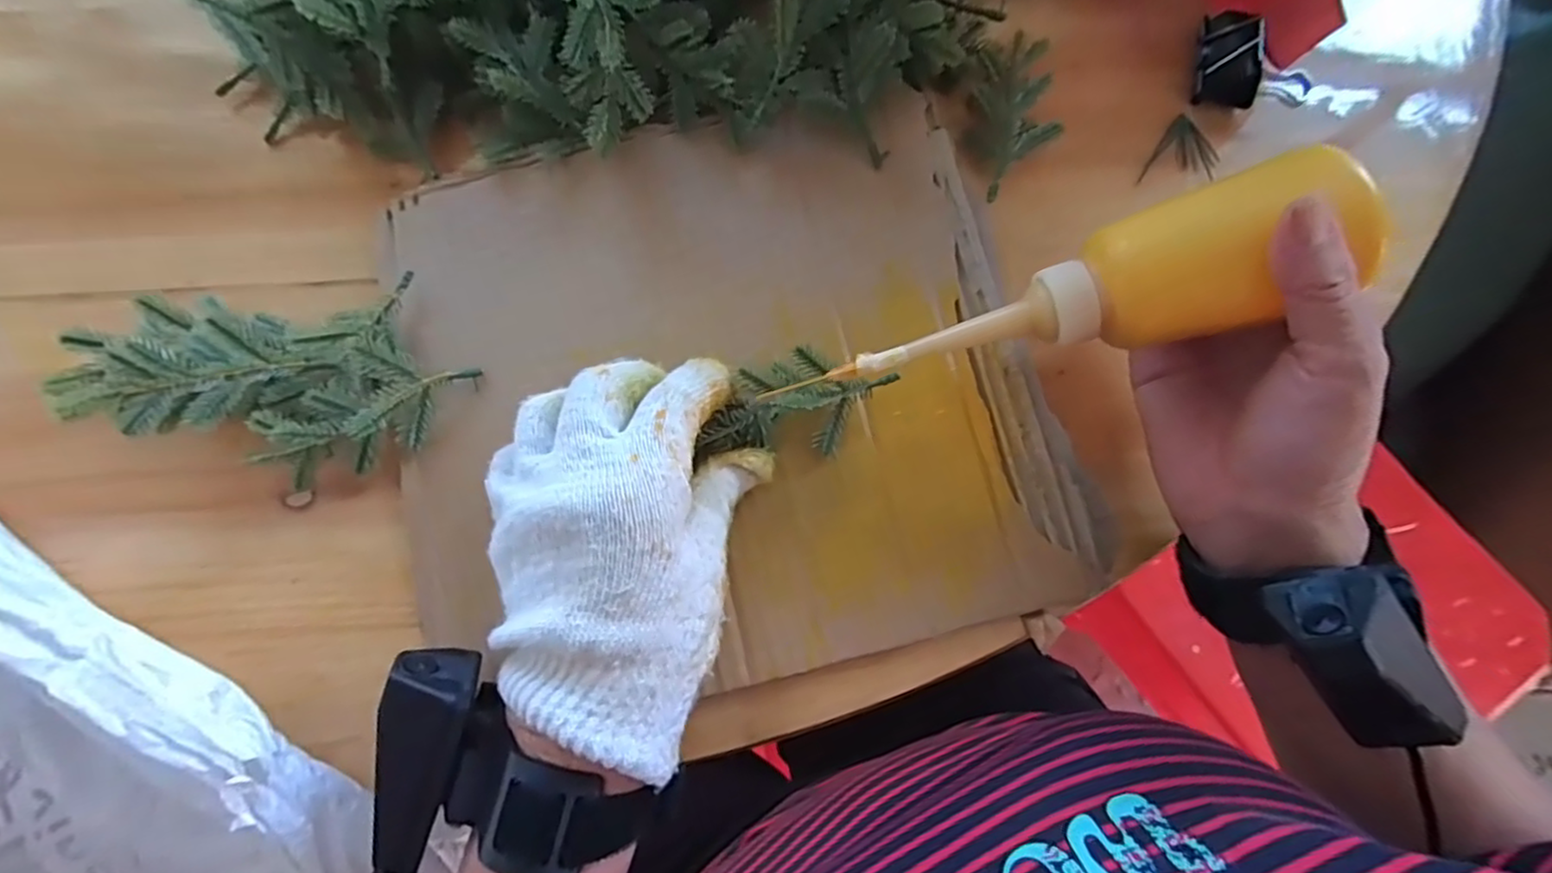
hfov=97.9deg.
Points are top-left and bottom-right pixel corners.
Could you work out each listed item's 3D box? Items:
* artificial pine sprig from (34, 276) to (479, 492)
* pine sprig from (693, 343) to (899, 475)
[{"bbox_3d":[-0.208,-0.025,0.281,0.141,0.041,0.091,0,78,0],"label":"artificial pine sprig"},{"bbox_3d":[0.008,-0.012,0.281,0.081,0.017,0.039,-17,79,-3],"label":"pine sprig"}]

